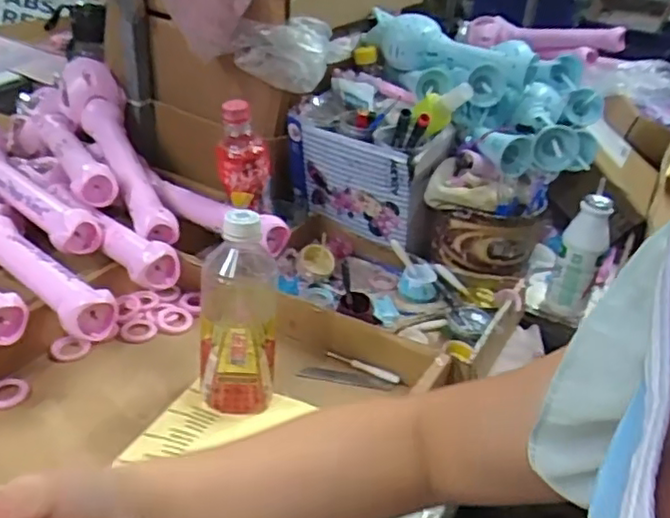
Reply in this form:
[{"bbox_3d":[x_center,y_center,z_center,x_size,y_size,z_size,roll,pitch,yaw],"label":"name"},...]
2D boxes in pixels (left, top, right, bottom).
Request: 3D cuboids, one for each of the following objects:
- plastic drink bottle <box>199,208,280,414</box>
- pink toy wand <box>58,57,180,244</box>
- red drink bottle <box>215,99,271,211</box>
[{"bbox_3d":[-0.085,0.043,0.584,0.068,0.185,0.076,1,31,-8],"label":"plastic drink bottle"},{"bbox_3d":[-0.265,-0.137,0.816,0.076,0.065,0.323,-14,54,-30],"label":"pink toy wand"},{"bbox_3d":[-0.107,-0.119,0.765,0.049,0.126,0.050,27,36,31],"label":"red drink bottle"}]

